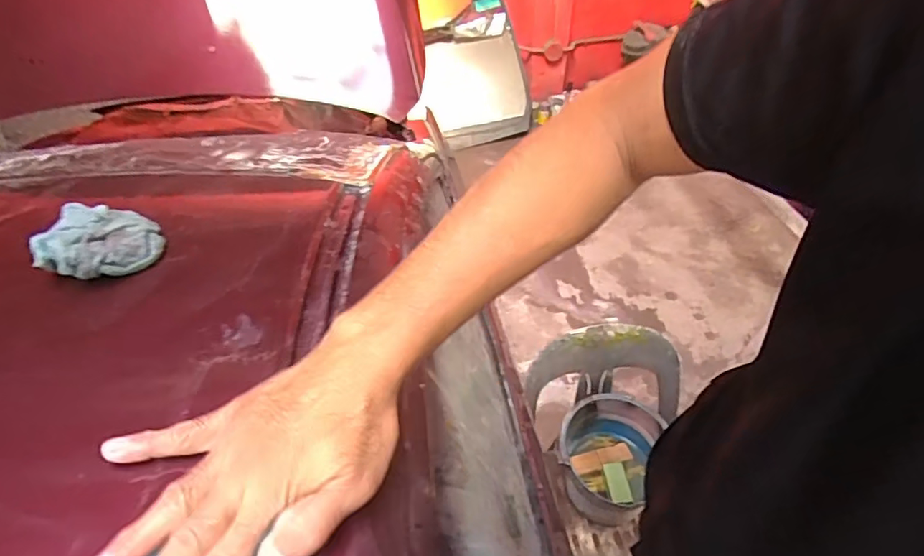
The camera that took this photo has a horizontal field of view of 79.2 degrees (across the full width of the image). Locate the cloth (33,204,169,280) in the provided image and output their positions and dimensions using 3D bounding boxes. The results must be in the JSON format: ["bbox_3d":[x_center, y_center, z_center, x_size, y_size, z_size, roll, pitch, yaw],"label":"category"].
[{"bbox_3d":[-0.305,-0.030,0.471,0.093,0.047,0.059,-28,52,-30],"label":"cloth"}]

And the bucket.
[{"bbox_3d":[0.346,0.439,1.358,0.219,0.203,0.255,13,48,14],"label":"bucket"}]

